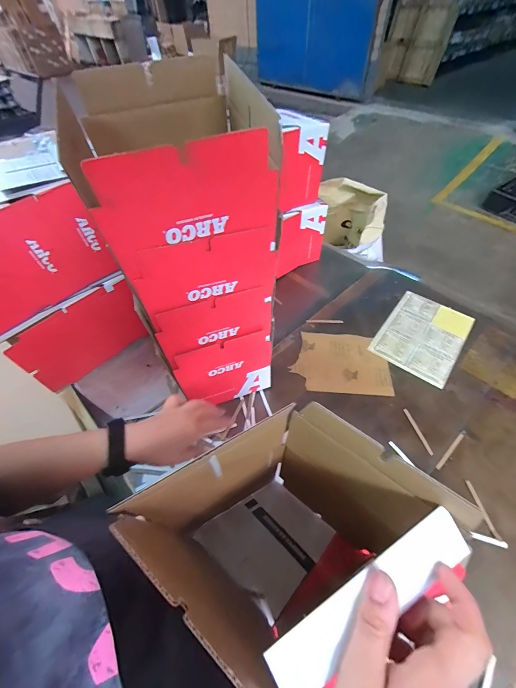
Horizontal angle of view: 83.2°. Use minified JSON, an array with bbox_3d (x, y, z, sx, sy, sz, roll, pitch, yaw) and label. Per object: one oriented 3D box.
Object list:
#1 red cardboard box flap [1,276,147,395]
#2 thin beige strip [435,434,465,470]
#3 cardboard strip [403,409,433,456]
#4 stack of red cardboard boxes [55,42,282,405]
[{"bbox_3d":[-0.381,-0.016,0.651,0.253,0.166,0.013,-41,54,-22],"label":"red cardboard box flap"},{"bbox_3d":[0.371,0.206,0.559,0.096,0.004,0.008,-34,59,-23],"label":"thin beige strip"},{"bbox_3d":[0.324,0.177,0.589,0.009,0.005,0.096,-12,53,-9],"label":"cardboard strip"},{"bbox_3d":[-0.096,-0.110,0.459,0.179,0.447,0.223,-20,54,-12],"label":"stack of red cardboard boxes"}]

